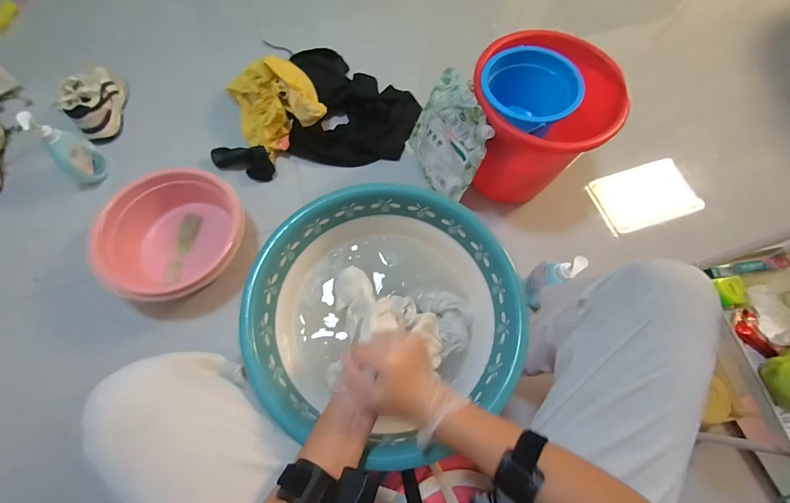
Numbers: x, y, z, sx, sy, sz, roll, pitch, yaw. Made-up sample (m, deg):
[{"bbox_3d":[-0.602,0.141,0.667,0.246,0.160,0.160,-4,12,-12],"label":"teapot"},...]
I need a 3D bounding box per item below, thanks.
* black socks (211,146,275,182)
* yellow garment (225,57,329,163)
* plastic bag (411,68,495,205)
[{"bbox_3d":[-0.420,-0.249,0.931,0.163,0.069,0.073,13,69,3],"label":"black socks"},{"bbox_3d":[-0.361,-0.438,0.956,0.223,0.105,0.284,-40,75,-16],"label":"yellow garment"},{"bbox_3d":[0.126,-0.280,0.829,0.086,0.259,0.229,-15,70,-8],"label":"plastic bag"}]

